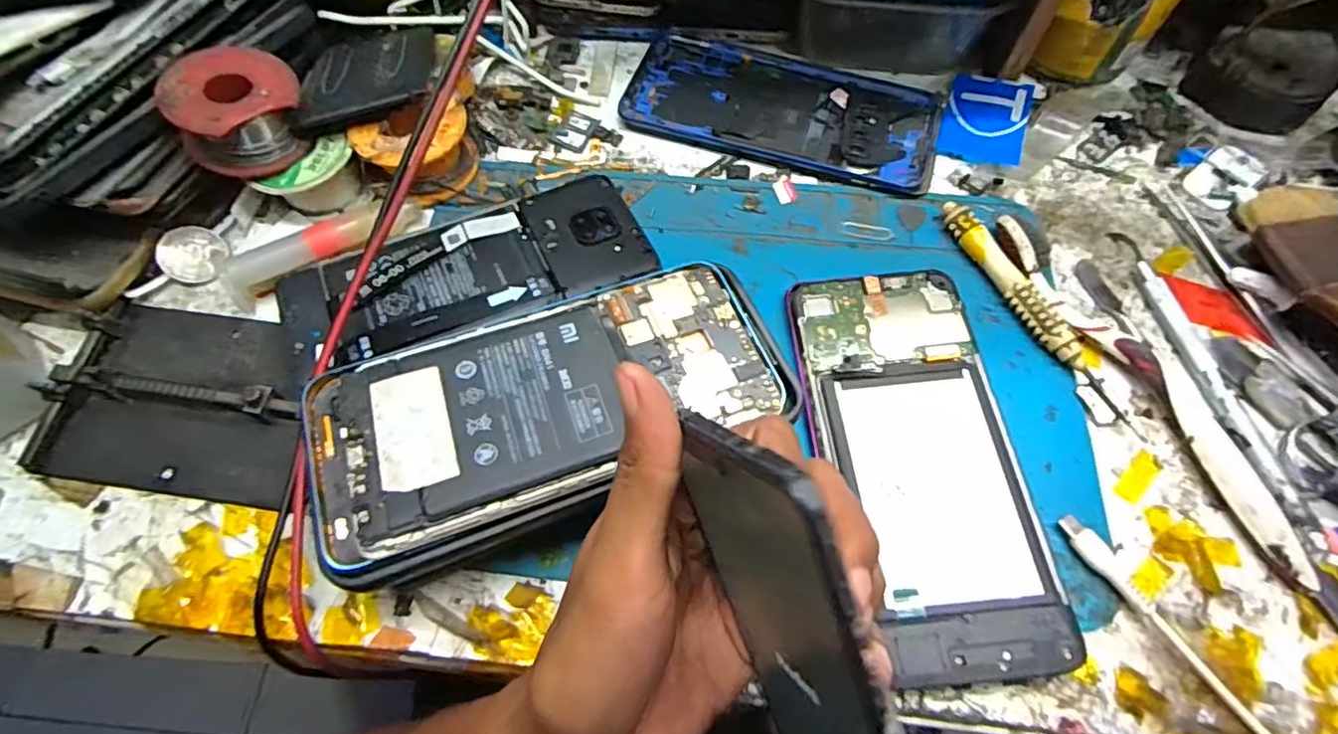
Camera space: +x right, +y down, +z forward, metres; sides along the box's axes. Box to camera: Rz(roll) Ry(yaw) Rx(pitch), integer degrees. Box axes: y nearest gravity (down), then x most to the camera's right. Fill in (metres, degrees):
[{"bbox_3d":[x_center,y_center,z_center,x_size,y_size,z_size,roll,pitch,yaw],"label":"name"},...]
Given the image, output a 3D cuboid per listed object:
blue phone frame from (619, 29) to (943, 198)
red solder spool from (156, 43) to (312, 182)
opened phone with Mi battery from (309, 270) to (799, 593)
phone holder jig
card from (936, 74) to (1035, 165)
[{"bbox_3d":[0.061,-0.140,0.334,0.161,0.005,0.077,16,66,8],"label":"blue phone frame"},{"bbox_3d":[-0.193,-0.115,0.279,0.050,0.029,0.050,5,66,-11],"label":"red solder spool"},{"bbox_3d":[-0.043,0.011,0.227,0.169,0.015,0.083,-21,59,-14],"label":"opened phone with Mi battery"},{"bbox_3d":[-0.202,0.011,0.258,0.107,0.020,0.078,8,65,4],"label":"phone holder jig"},{"bbox_3d":[0.168,-0.132,0.330,0.041,0.004,0.057,18,68,14],"label":"card"}]

